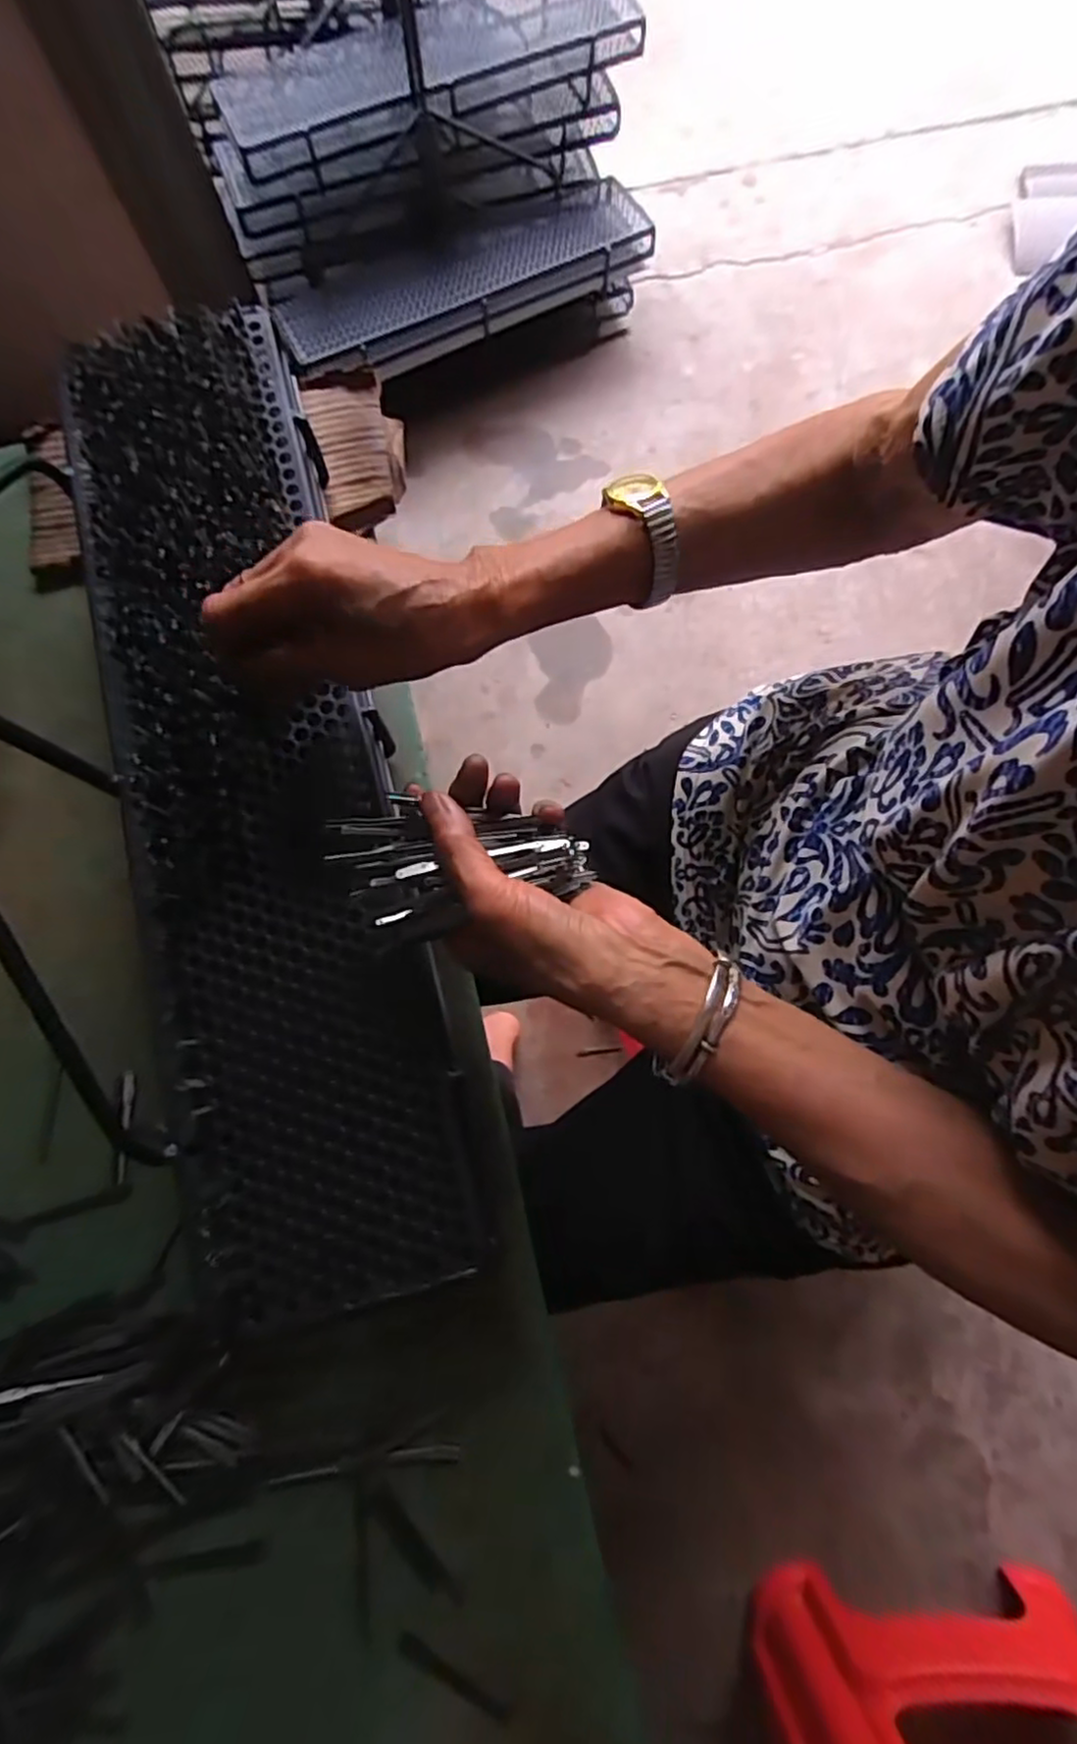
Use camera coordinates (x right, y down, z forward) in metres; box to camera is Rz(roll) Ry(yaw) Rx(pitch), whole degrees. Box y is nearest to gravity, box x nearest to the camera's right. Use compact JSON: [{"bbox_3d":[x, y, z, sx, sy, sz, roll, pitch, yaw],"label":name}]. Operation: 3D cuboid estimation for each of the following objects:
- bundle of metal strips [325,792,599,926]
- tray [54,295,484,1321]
[{"bbox_3d":[-0.036,-0.004,0.327,0.120,0.020,0.058,2,77,-2],"label":"bundle of metal strips"},{"bbox_3d":[-0.162,-0.066,0.390,0.142,0.031,0.570,-15,80,-2],"label":"tray"}]

